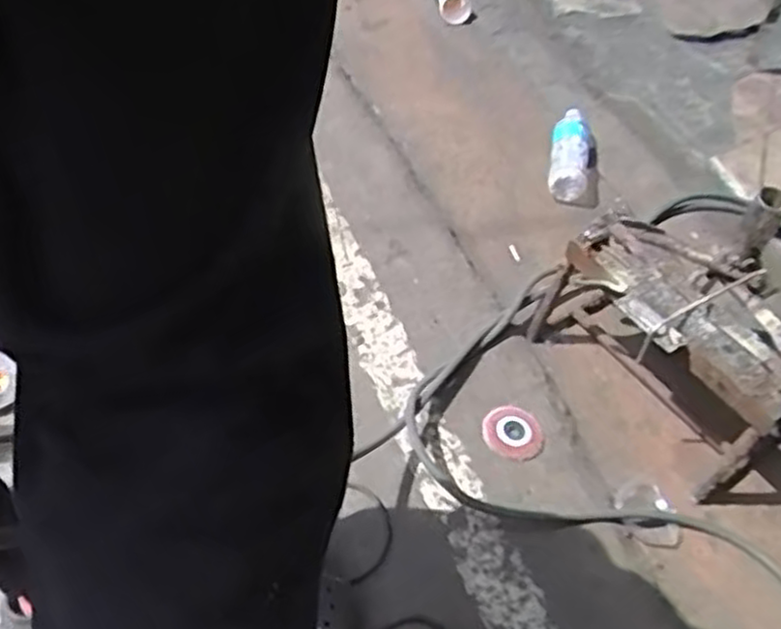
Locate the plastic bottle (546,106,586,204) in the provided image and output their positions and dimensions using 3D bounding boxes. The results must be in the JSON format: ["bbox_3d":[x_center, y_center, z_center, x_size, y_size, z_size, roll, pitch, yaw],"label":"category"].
[{"bbox_3d":[0.381,-0.341,1.615,0.088,0.059,0.230,7,68,0],"label":"plastic bottle"}]

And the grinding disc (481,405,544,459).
[{"bbox_3d":[0.191,0.182,1.194,0.095,0.019,0.088,3,50,-3],"label":"grinding disc"}]

